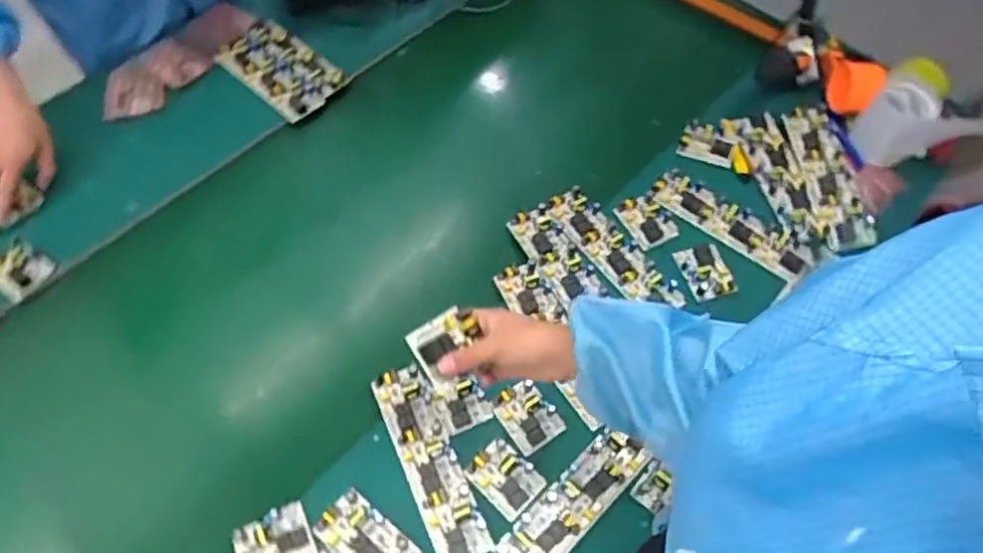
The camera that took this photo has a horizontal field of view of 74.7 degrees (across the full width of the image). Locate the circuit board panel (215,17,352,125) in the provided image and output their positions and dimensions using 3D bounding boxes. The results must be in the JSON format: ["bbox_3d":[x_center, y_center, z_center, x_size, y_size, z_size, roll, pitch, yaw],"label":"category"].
[{"bbox_3d":[-0.367,-0.365,1.123,0.237,0.022,0.130,36,71,21],"label":"circuit board panel"}]

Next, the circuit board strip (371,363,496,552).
[{"bbox_3d":[-0.073,0.216,0.762,0.062,0.021,0.235,-22,62,-13],"label":"circuit board strip"}]

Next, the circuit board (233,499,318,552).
[{"bbox_3d":[-0.241,0.296,0.714,0.079,0.015,0.067,-24,62,-14],"label":"circuit board"}]

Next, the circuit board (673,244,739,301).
[{"bbox_3d":[0.298,-0.009,0.889,0.059,0.012,0.082,-13,60,-8],"label":"circuit board"}]

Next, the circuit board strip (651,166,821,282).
[{"bbox_3d":[0.345,-0.080,0.925,0.234,0.015,0.065,33,64,18],"label":"circuit board strip"}]

